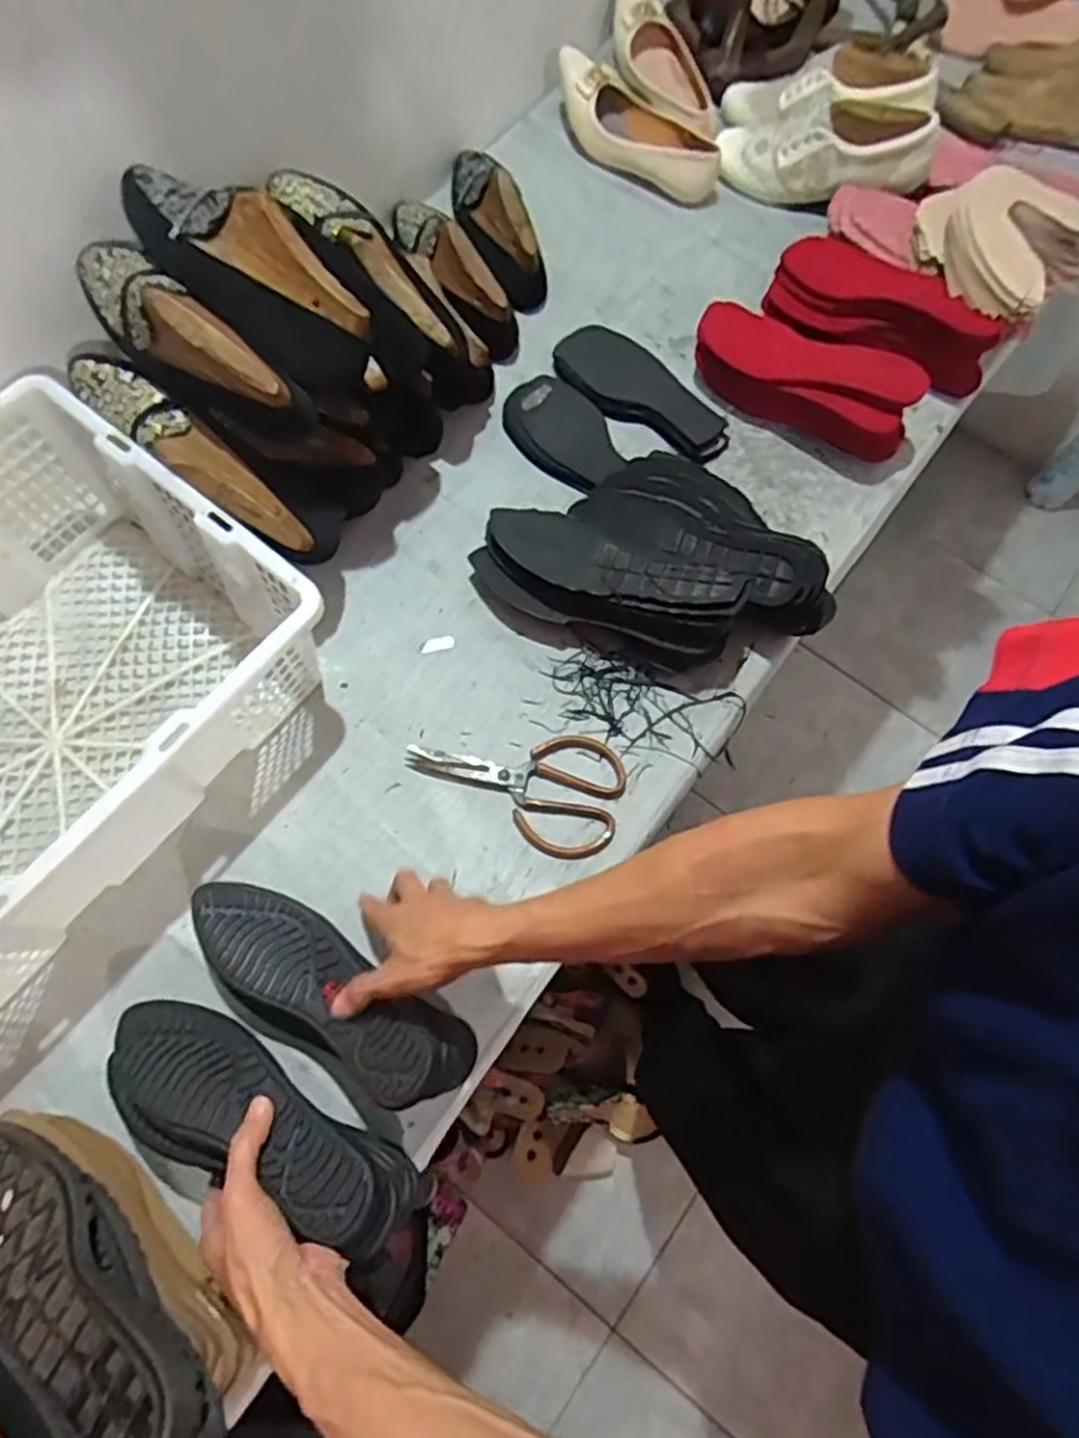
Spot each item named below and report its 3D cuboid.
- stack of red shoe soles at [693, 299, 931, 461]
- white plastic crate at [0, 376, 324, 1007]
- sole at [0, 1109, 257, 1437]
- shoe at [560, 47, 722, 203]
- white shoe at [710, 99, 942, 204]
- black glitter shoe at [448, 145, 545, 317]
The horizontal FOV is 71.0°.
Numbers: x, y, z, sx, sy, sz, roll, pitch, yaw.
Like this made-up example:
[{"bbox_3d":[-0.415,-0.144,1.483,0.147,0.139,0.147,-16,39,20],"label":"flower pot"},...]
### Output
[{"bbox_3d":[0.278,-0.365,0.803,0.240,0.088,0.087,30,74,8],"label":"stack of red shoe soles"},{"bbox_3d":[-0.448,-0.004,0.635,0.340,0.174,0.464,37,75,10],"label":"white plastic crate"},{"bbox_3d":[-0.308,0.394,0.522,0.280,0.099,0.088,29,73,29],"label":"sole"},{"bbox_3d":[0.121,-0.726,0.932,0.241,0.066,0.090,44,76,11],"label":"shoe"},{"bbox_3d":[0.337,-0.677,0.900,0.247,0.089,0.077,19,72,28],"label":"white shoe"},{"bbox_3d":[-0.059,-0.588,0.880,0.060,0.065,0.221,-22,74,-8],"label":"black glitter shoe"}]

